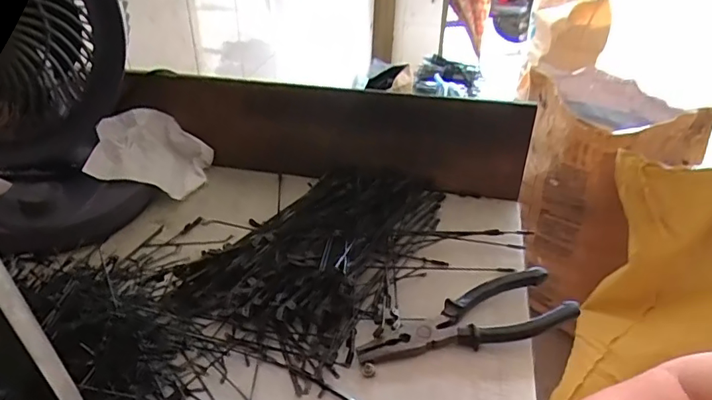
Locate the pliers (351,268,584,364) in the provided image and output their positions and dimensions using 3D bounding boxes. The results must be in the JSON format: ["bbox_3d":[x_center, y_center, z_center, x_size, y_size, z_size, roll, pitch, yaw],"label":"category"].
[{"bbox_3d":[0.090,0.100,0.409,0.178,0.025,0.056,-12,37,-19],"label":"pliers"}]

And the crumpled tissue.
[{"bbox_3d":[-0.223,-0.046,0.564,0.120,0.069,0.095,-6,36,-12],"label":"crumpled tissue"}]

